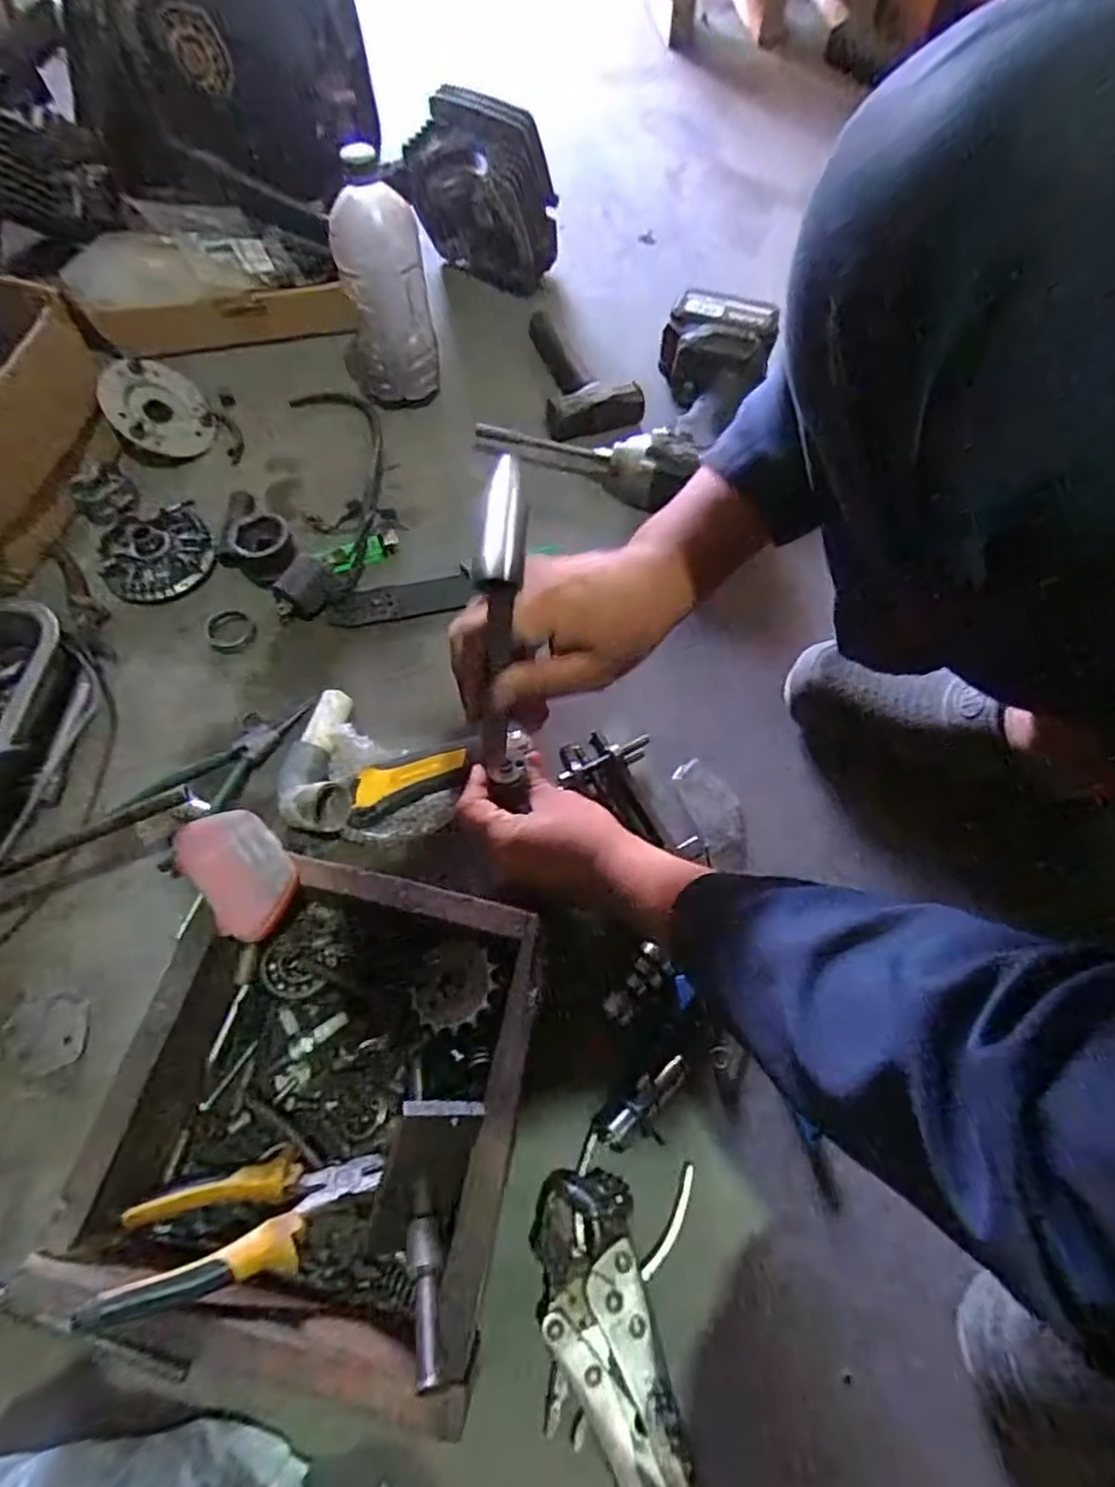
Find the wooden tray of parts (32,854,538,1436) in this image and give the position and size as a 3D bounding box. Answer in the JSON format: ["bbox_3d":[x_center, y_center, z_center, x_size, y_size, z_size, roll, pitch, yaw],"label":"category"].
[{"bbox_3d":[-0.137,0.201,0.410,0.220,0.093,0.242,13,65,6],"label":"wooden tray of parts"}]

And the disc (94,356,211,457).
[{"bbox_3d":[-0.410,-0.344,0.695,0.095,0.012,0.094,-16,94,-37],"label":"disc"}]

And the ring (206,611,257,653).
[{"bbox_3d":[-0.292,-0.100,0.607,0.040,0.005,0.047,-28,67,-13],"label":"ring"}]

